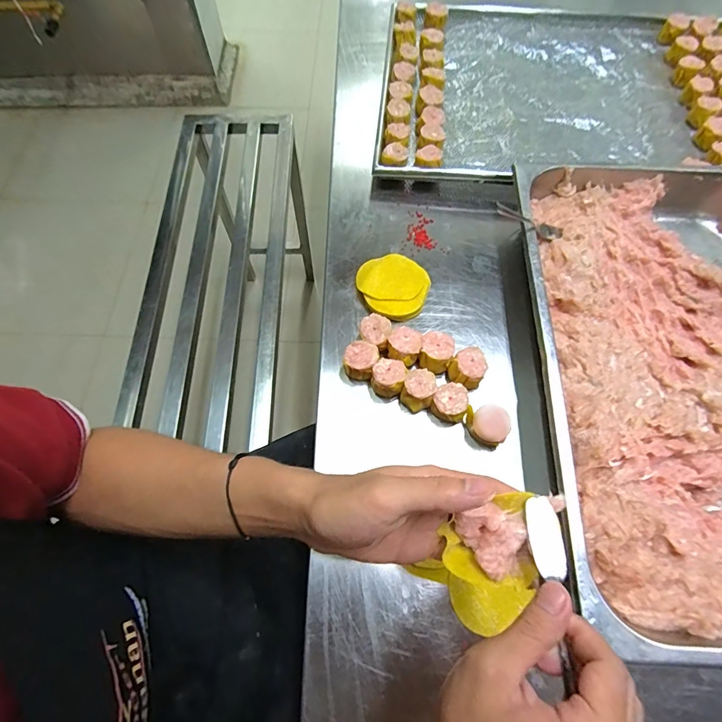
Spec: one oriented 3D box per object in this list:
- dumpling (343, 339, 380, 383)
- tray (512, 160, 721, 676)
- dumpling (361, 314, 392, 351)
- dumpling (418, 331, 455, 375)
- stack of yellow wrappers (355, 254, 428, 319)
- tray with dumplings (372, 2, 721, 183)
[{"bbox_3d":[0.000,0.000,0.462,0.035,0.033,0.037,0,66,0],"label":"dumpling"},{"bbox_3d":[0.342,0.006,0.441,0.324,0.070,0.518,2,66,1],"label":"tray"},{"bbox_3d":[0.017,-0.030,0.474,0.035,0.033,0.034,0,66,0],"label":"dumpling"},{"bbox_3d":[0.084,-0.007,0.466,0.035,0.031,0.043,14,66,6],"label":"dumpling"},{"bbox_3d":[0.041,-0.094,0.511,0.084,0.020,0.093,-30,69,-13],"label":"stack of yellow wrappers"},{"bbox_3d":[0.333,-0.423,0.653,0.598,0.045,0.418,4,66,1],"label":"tray with dumplings"}]

